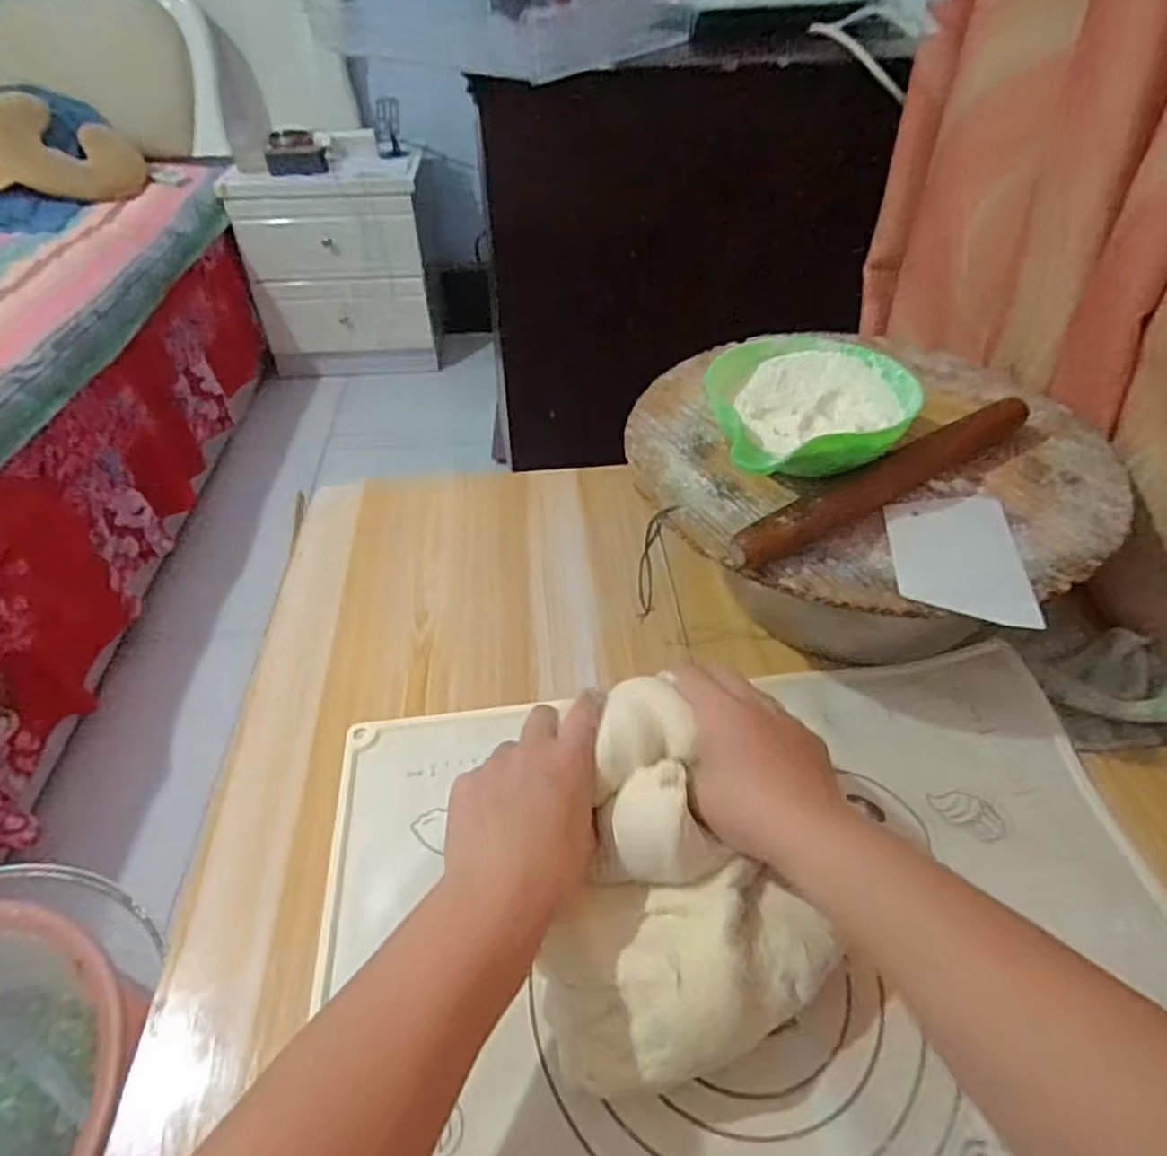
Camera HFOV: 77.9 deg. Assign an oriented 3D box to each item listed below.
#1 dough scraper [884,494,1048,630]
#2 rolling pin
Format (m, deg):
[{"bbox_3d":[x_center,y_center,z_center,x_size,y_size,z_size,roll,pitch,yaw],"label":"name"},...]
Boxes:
[{"bbox_3d":[0.241,-0.017,0.468,0.078,0.005,0.118,6,45,9],"label":"dough scraper"},{"bbox_3d":[0.213,-0.073,0.496,0.273,0.028,0.024,-27,49,-23],"label":"rolling pin"}]

